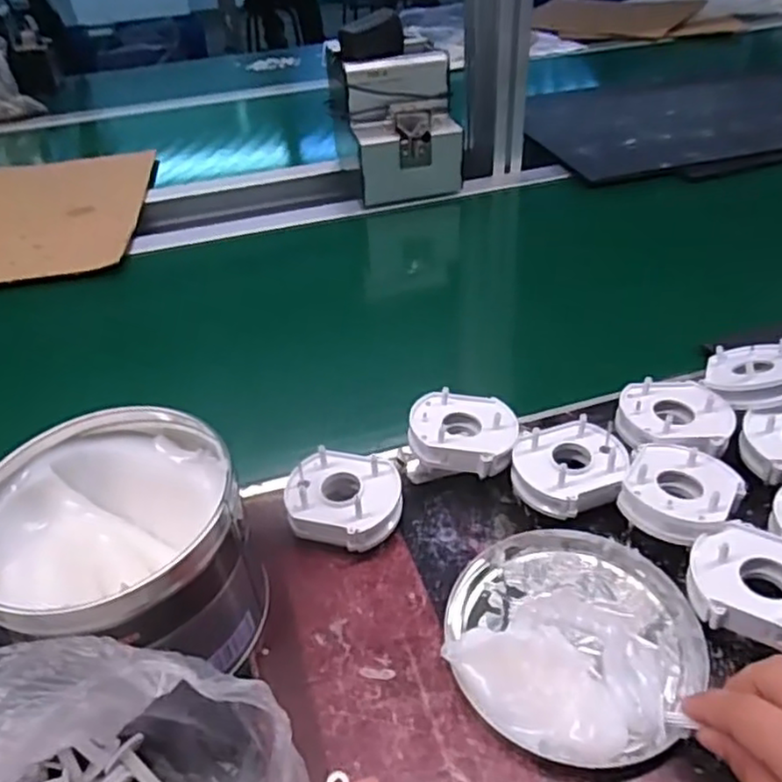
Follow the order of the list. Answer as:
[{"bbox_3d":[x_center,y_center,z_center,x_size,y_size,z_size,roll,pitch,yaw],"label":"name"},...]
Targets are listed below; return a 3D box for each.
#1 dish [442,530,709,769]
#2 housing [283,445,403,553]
[{"bbox_3d":[0.093,0.122,0.351,0.124,0.028,0.126,-3,40,2],"label":"dish"},{"bbox_3d":[-0.028,0.070,0.420,0.067,0.035,0.059,11,42,18],"label":"housing"}]

